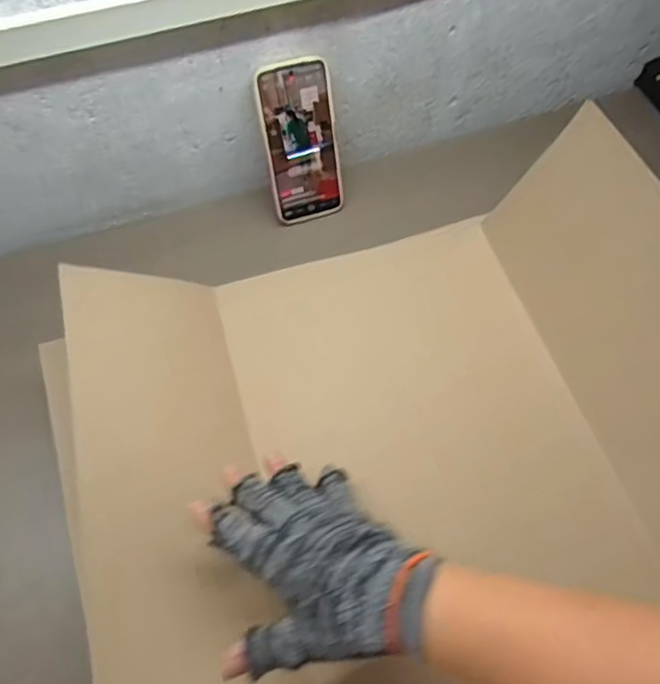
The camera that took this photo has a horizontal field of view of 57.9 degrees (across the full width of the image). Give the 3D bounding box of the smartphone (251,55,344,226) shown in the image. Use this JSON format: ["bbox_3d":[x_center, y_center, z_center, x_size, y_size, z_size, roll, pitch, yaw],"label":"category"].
[{"bbox_3d":[-0.030,-0.210,0.639,0.080,0.168,0.009,-17,39,-10],"label":"smartphone"}]

